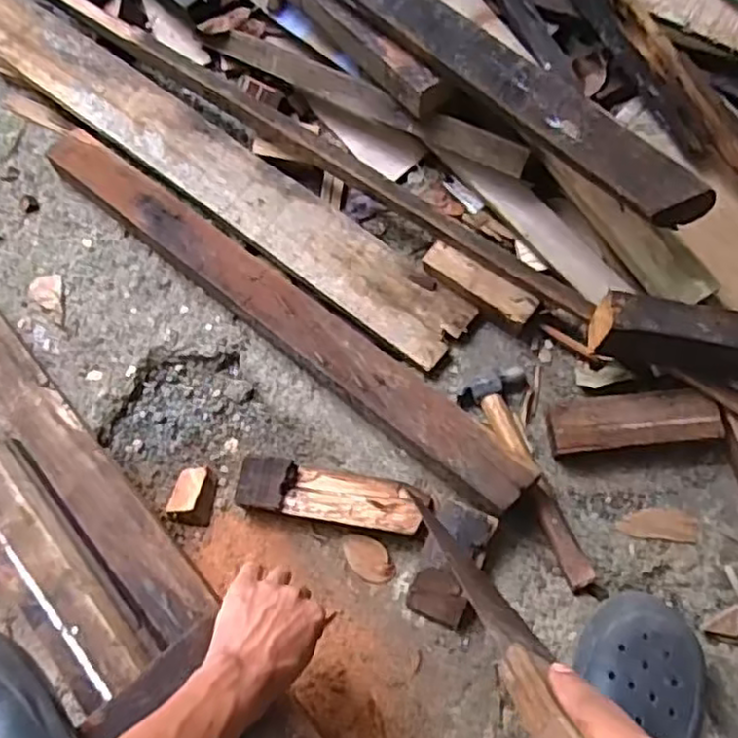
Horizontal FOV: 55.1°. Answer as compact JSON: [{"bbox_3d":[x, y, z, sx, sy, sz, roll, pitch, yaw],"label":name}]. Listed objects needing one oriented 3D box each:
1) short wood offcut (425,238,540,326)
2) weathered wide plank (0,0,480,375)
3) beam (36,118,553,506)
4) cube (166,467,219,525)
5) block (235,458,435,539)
[{"bbox_3d":[0.127,-0.098,0.829,0.145,0.031,0.037,36,75,15],"label":"short wood offcut"},{"bbox_3d":[-0.300,-0.328,0.941,1.025,0.027,0.108,36,77,12],"label":"weathered wide plank"},{"bbox_3d":[-0.127,-0.085,0.820,0.732,0.034,0.072,37,75,17],"label":"beam"},{"bbox_3d":[-0.196,0.141,0.792,0.052,0.022,0.063,12,70,7],"label":"cube"},{"bbox_3d":[-0.040,0.136,0.764,0.198,0.042,0.060,8,70,6],"label":"block"}]

